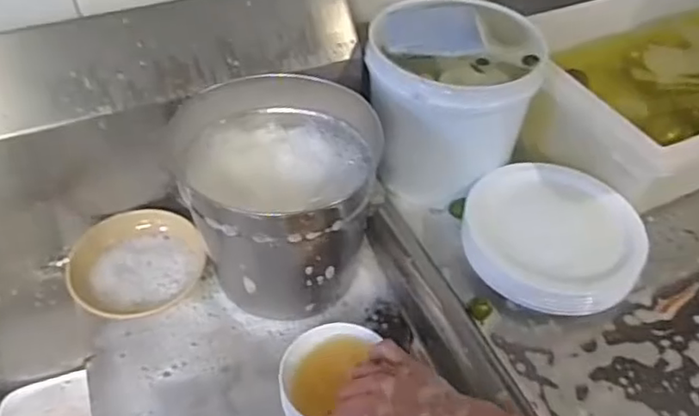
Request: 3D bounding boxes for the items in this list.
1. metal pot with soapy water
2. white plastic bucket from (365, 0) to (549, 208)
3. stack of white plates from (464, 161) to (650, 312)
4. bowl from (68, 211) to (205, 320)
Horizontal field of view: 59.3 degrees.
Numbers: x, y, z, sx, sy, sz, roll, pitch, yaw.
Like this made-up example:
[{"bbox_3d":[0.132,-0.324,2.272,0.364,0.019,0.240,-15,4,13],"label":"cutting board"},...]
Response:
[{"bbox_3d":[-0.069,-0.007,0.665,0.190,0.185,0.197,1,47,-1],"label":"metal pot with soapy water"},{"bbox_3d":[0.113,-0.121,0.722,0.179,0.172,0.158,2,47,-1],"label":"white plastic bucket"},{"bbox_3d":[0.222,0.032,0.674,0.176,0.054,0.174,-10,49,-12],"label":"stack of white plates"},{"bbox_3d":[-0.233,0.066,0.682,0.138,0.051,0.122,-7,48,-9],"label":"bowl"}]

